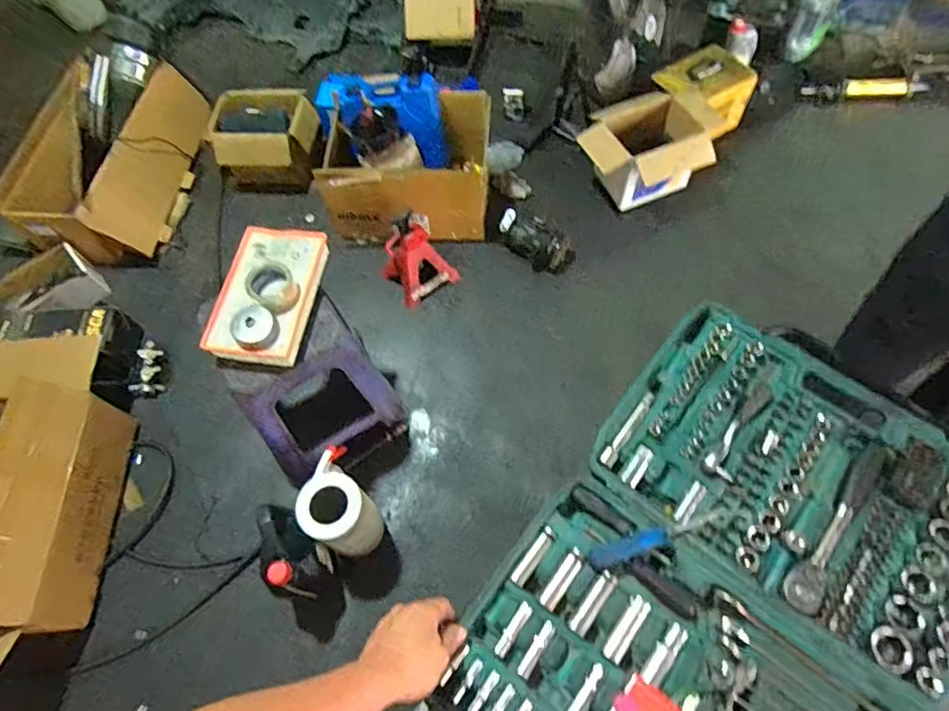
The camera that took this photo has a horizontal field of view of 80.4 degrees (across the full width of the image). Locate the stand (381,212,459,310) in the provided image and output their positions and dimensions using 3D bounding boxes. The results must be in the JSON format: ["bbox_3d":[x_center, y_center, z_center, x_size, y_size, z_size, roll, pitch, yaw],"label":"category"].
[{"bbox_3d":[-0.186,-0.314,1.730,0.193,0.279,0.190,-36,67,-14],"label":"stand"}]

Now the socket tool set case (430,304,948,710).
[{"bbox_3d":[0.321,0.266,0.667,0.453,0.051,0.656,35,70,18],"label":"socket tool set case"}]

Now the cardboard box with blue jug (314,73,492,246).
[{"bbox_3d":[-0.215,-0.623,1.778,0.512,0.353,0.448,2,64,4],"label":"cardboard box with blue jug"}]

